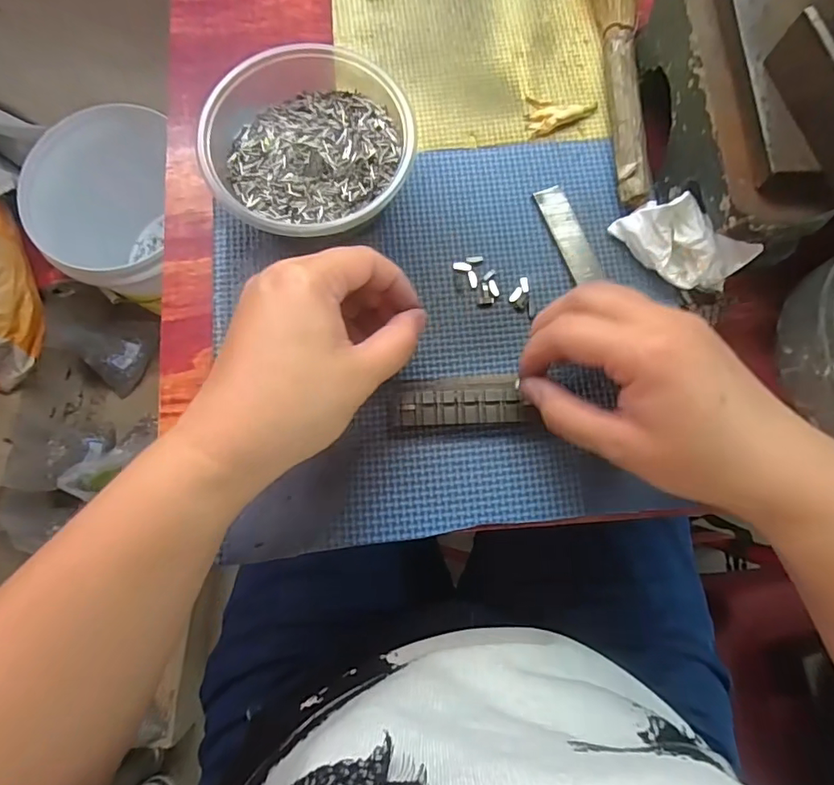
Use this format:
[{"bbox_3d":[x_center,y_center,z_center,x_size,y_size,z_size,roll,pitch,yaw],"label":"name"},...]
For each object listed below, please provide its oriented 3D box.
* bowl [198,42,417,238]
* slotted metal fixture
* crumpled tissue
[{"bbox_3d":[-0.061,-0.142,0.299,0.113,0.049,0.124,0,78,-1],"label":"bowl"},{"bbox_3d":[0.023,0.004,0.286,0.076,0.012,0.029,-1,78,1],"label":"slotted metal fixture"},{"bbox_3d":[0.150,-0.086,0.293,0.033,0.036,0.065,-38,81,-9],"label":"crumpled tissue"}]

